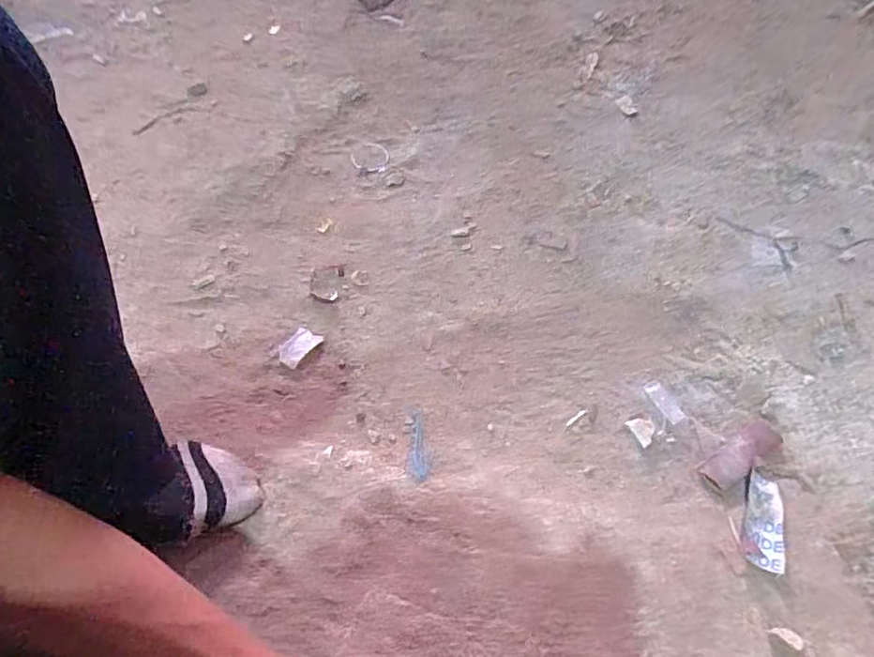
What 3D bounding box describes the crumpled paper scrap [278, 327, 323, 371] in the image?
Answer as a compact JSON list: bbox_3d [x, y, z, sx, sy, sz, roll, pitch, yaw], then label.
[{"bbox_3d":[-0.164,0.022,0.622,0.031,0.010,0.051,28,65,17],"label":"crumpled paper scrap"}]

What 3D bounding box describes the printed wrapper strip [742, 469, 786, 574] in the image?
[{"bbox_3d":[0.321,0.187,0.516,0.037,0.017,0.093,18,63,12],"label":"printed wrapper strip"}]

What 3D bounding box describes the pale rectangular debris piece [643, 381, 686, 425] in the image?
[{"bbox_3d":[0.251,0.080,0.583,0.020,0.004,0.050,-26,62,-12],"label":"pale rectangular debris piece"}]

